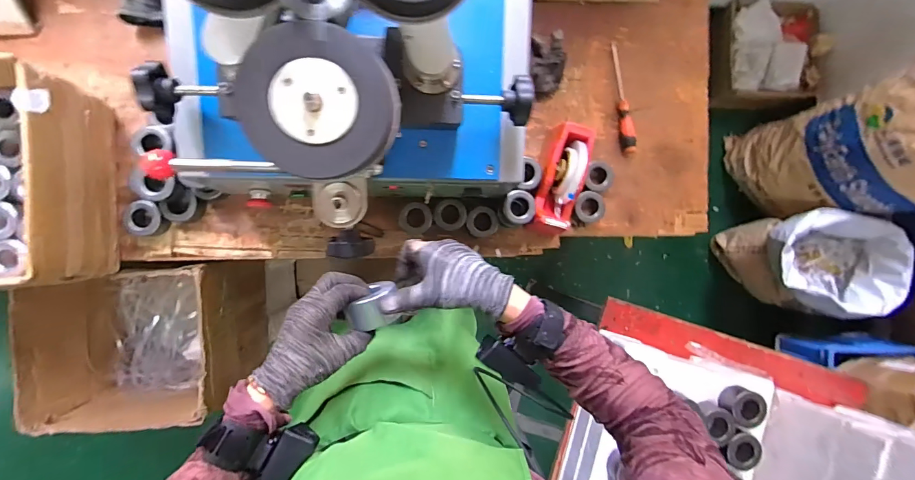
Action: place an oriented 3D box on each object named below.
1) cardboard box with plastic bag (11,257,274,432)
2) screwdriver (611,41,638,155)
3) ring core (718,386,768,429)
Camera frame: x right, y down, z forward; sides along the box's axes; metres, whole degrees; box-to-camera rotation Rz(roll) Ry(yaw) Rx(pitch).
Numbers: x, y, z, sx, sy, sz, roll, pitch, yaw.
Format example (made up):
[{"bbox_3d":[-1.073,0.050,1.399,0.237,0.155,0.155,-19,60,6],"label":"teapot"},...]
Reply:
[{"bbox_3d":[-0.625,0.206,0.842,0.334,0.235,0.304,-3,91,-6],"label":"cardboard box with plastic bag"},{"bbox_3d":[0.330,-0.282,0.803,0.026,0.030,0.226,-10,92,-6],"label":"screwdriver"},{"bbox_3d":[0.478,0.278,0.678,0.059,0.044,0.059,0,91,-6],"label":"ring core"}]

